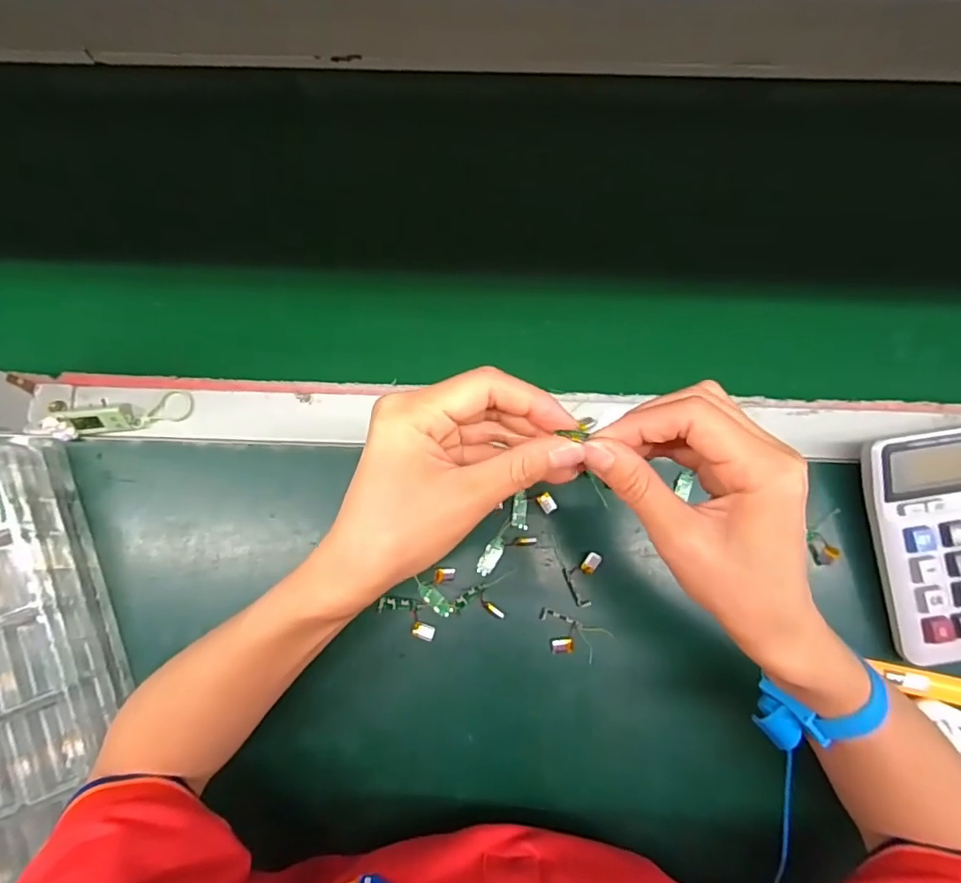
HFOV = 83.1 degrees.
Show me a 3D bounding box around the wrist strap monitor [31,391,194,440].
[{"bbox_3d":[-0.276,-0.021,0.410,0.103,0.023,0.023,-12,80,-2],"label":"wrist strap monitor"}]

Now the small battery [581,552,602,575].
[{"bbox_3d":[0.081,0.089,0.396,0.010,0.004,0.016,36,81,7],"label":"small battery"}]

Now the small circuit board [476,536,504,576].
[{"bbox_3d":[0.008,0.084,0.396,0.012,0.004,0.029,31,81,6],"label":"small circuit board"}]

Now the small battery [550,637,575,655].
[{"bbox_3d":[0.058,0.146,0.386,0.017,0.004,0.011,-5,78,0],"label":"small battery"}]

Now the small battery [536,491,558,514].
[{"bbox_3d":[0.050,0.046,0.405,0.011,0.004,0.015,-32,80,-6],"label":"small battery"}]

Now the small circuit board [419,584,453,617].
[{"bbox_3d":[-0.033,0.115,0.393,0.030,0.004,0.011,43,83,7],"label":"small circuit board"}]

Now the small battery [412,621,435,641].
[{"bbox_3d":[-0.041,0.137,0.389,0.016,0.004,0.011,19,79,5],"label":"small battery"}]

